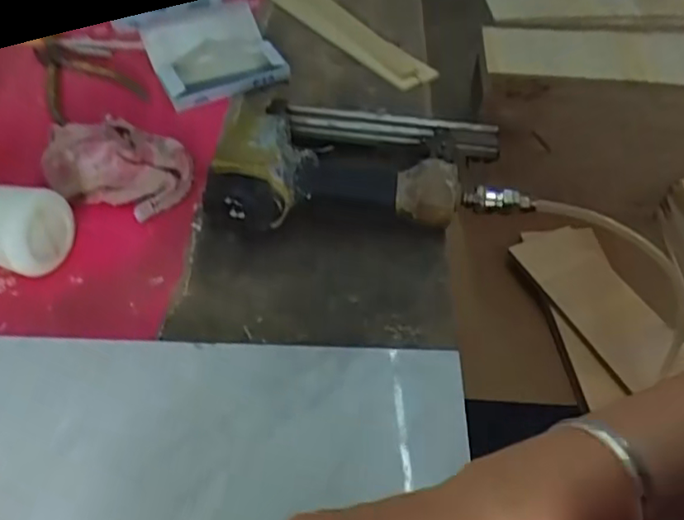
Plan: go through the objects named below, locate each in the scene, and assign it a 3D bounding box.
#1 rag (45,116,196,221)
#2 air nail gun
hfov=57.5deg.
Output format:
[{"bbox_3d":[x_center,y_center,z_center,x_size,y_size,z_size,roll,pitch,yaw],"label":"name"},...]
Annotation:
[{"bbox_3d":[-0.200,-0.088,0.548,0.139,0.029,0.085,21,52,15],"label":"rag"},{"bbox_3d":[0.017,-0.091,0.526,0.240,0.059,0.143,-1,50,-3],"label":"air nail gun"}]

